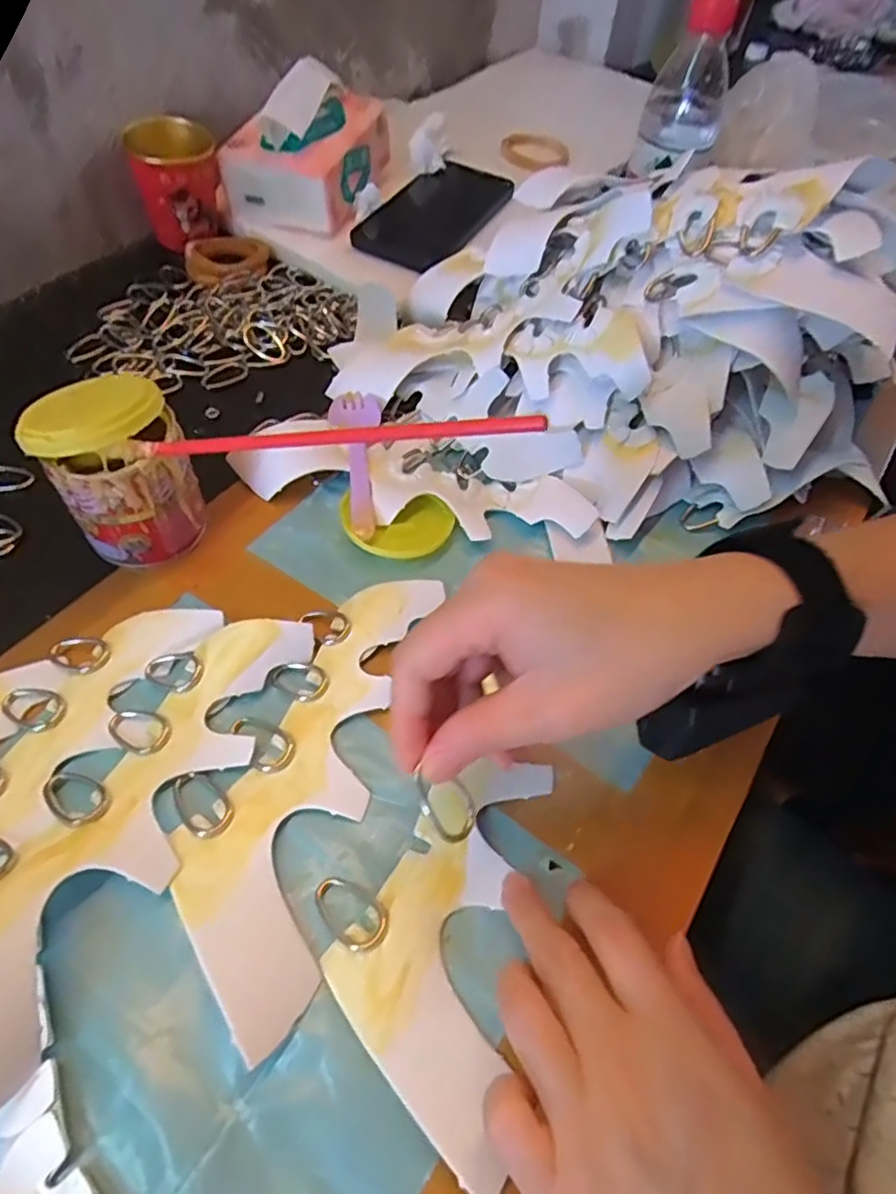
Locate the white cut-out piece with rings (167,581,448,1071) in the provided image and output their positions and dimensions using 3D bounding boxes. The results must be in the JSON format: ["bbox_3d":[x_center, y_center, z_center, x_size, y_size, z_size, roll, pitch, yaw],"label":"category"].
[{"bbox_3d":[-0.063,0.070,0.292,0.081,0.011,0.207,19,57,9],"label":"white cut-out piece with rings"}]

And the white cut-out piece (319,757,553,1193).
[{"bbox_3d":[-0.003,0.131,0.260,0.072,0.010,0.148,14,51,6],"label":"white cut-out piece"}]

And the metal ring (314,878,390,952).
[{"bbox_3d":[-0.039,0.127,0.259,0.034,0.005,0.020,34,61,18],"label":"metal ring"}]

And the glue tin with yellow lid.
[{"bbox_3d":[-0.168,-0.065,0.334,0.066,0.085,0.061,-20,60,-16],"label":"glue tin with yellow lid"}]

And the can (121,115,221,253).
[{"bbox_3d":[-0.214,-0.330,0.514,0.065,0.075,0.056,-15,59,-13],"label":"can"}]

